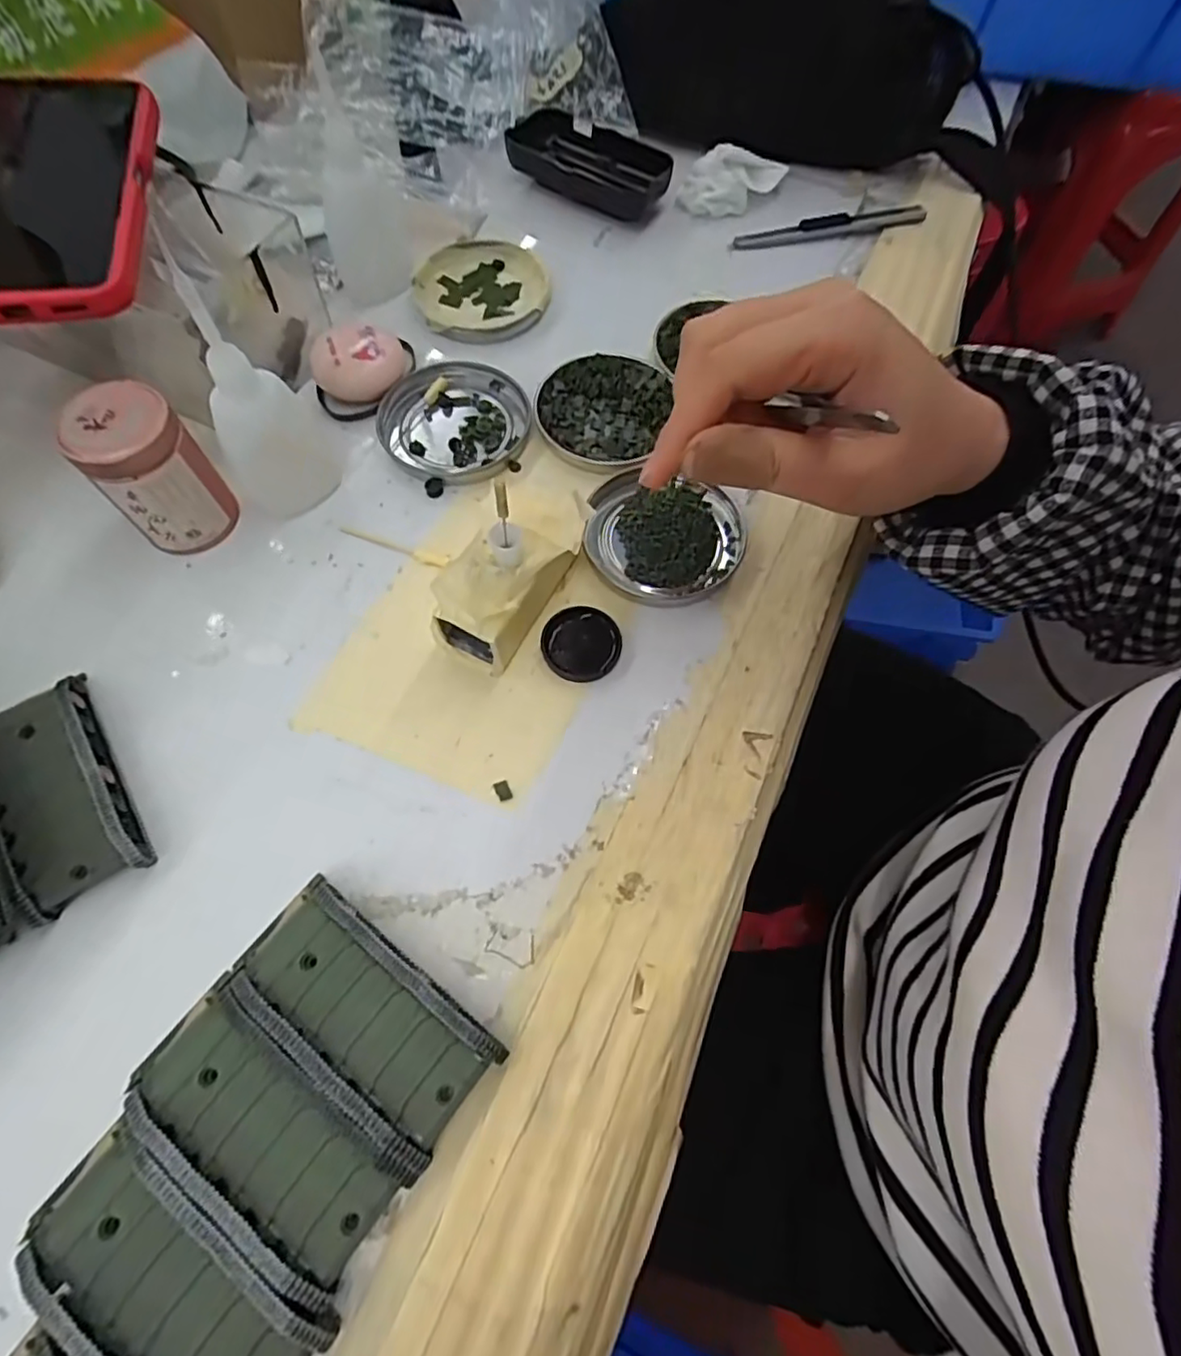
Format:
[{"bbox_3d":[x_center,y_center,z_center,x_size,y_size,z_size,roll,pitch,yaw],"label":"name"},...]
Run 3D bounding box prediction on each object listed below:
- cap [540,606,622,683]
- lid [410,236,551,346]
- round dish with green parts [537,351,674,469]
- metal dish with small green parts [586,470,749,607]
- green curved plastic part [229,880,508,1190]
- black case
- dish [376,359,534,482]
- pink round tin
[{"bbox_3d":[-0.004,-0.017,0.295,0.036,0.008,0.034,1,66,-2],"label":"cap"},{"bbox_3d":[-0.067,-0.236,0.394,0.077,0.013,0.085,-13,67,-8],"label":"lid"},{"bbox_3d":[0.005,-0.146,0.351,0.068,0.009,0.075,25,67,9],"label":"round dish with green parts"},{"bbox_3d":[0.036,-0.069,0.318,0.077,0.008,0.067,16,66,5],"label":"metal dish with small green parts"},{"bbox_3d":[-0.082,0.117,0.227,0.096,0.019,0.047,37,70,13],"label":"green curved plastic part"},{"bbox_3d":[0.001,-0.344,0.434,0.115,0.028,0.052,27,68,10],"label":"black case"},{"bbox_3d":[-0.073,-0.139,0.347,0.074,0.009,0.078,1,66,-2],"label":"dish"},{"bbox_3d":[-0.196,-0.092,0.293,0.042,0.065,0.040,-29,70,-14],"label":"pink round tin"}]

